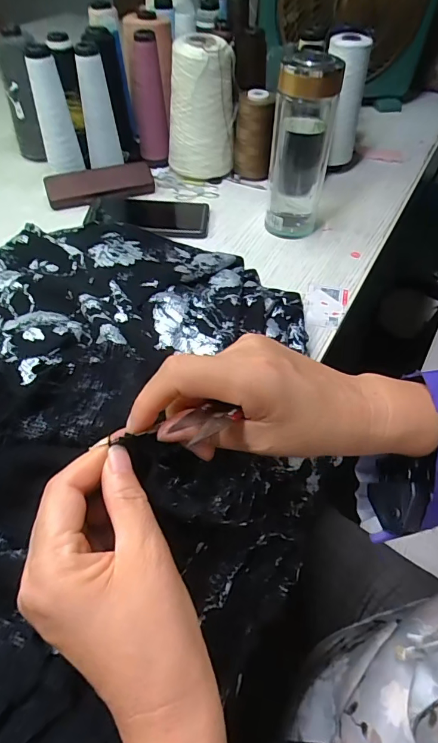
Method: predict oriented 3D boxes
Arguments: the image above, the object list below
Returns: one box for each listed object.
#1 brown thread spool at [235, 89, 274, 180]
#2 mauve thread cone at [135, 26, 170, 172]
[{"bbox_3d":[0.052,-0.331,0.628,0.056,0.112,0.046,4,51,2],"label":"brown thread spool"},{"bbox_3d":[-0.098,-0.385,0.627,0.043,0.165,0.038,-4,52,-5],"label":"mauve thread cone"}]

